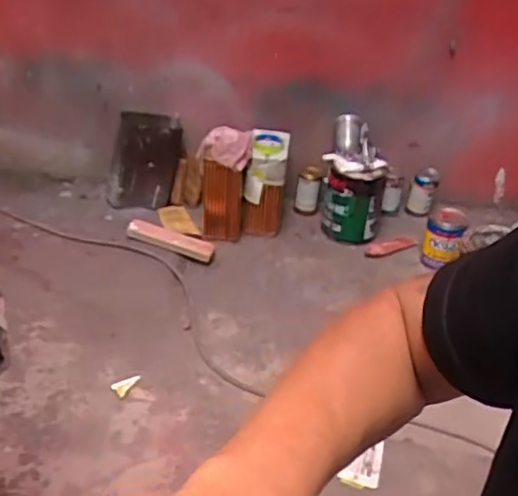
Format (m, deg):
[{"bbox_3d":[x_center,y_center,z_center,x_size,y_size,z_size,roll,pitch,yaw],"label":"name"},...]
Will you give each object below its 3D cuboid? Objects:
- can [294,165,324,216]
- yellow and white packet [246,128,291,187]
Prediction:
[{"bbox_3d":[0.142,-0.162,1.764,0.063,0.146,0.063,6,31,-3],"label":"can"},{"bbox_3d":[0.026,-0.240,1.602,0.097,0.109,0.136,8,31,0],"label":"yellow and white packet"}]

